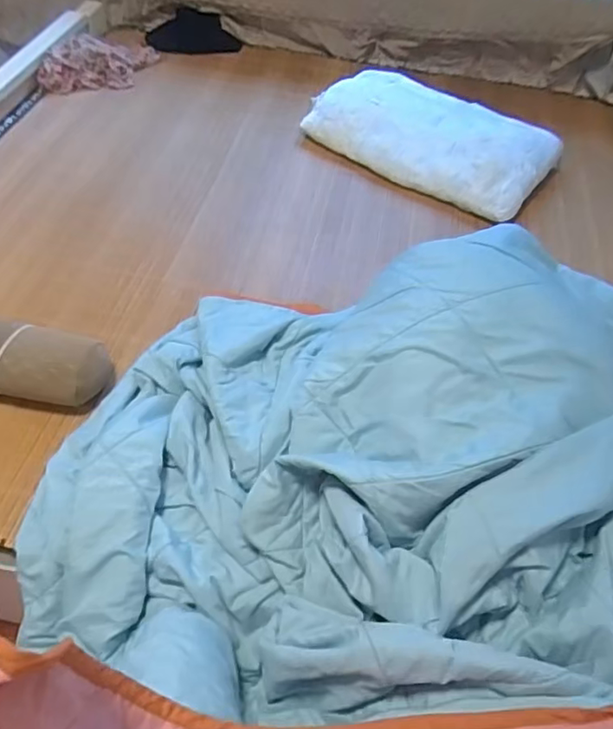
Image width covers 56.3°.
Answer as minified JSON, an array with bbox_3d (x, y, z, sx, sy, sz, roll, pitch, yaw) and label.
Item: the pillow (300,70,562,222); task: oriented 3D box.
[{"bbox_3d":[0.283,-0.535,1.324,0.538,0.117,0.251,29,56,17],"label":"pillow"}]

